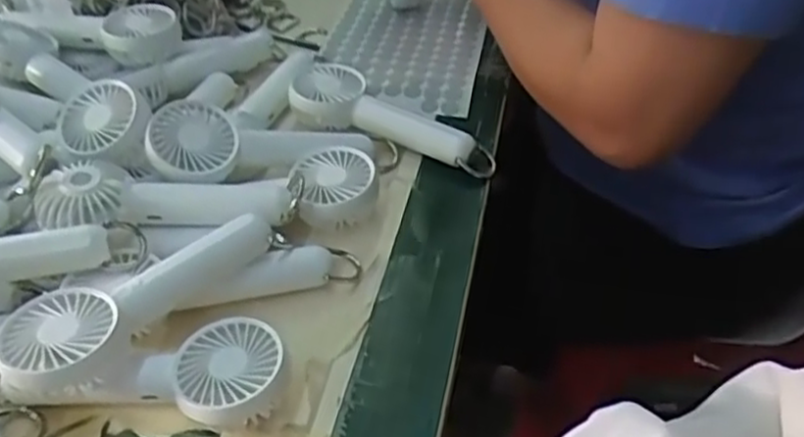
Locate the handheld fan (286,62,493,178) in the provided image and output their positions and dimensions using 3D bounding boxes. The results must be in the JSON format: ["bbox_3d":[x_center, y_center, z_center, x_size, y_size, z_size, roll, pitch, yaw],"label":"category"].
[{"bbox_3d":[-0.007,-0.076,0.527,0.155,0.035,0.051,15,47,20],"label":"handheld fan"}]

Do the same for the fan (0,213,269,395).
[{"bbox_3d":[-0.136,0.044,0.382,0.056,0.037,0.146,25,38,28],"label":"fan"}]

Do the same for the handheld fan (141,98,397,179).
[{"bbox_3d":[-0.080,-0.049,0.480,0.165,0.027,0.047,0,41,-20],"label":"handheld fan"}]

